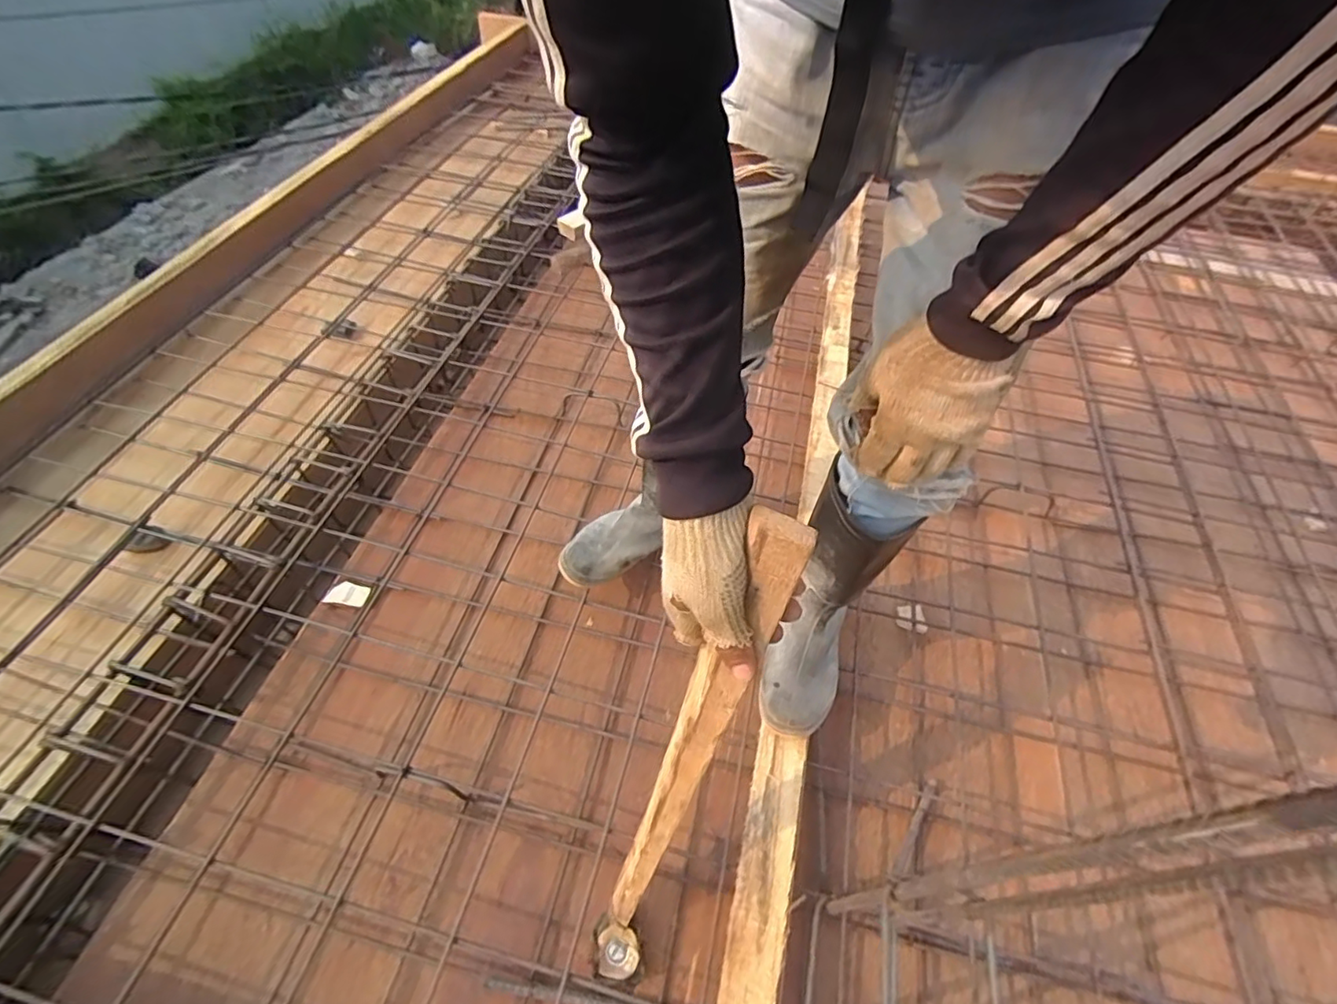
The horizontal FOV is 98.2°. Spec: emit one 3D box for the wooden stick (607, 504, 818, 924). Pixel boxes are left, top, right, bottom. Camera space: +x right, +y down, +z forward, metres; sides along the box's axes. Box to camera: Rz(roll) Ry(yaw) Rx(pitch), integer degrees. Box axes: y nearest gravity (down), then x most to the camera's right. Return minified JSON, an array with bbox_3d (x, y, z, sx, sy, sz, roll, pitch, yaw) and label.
[{"bbox_3d":[0.009,0.246,0.534,0.044,0.566,0.028,25,33,13],"label":"wooden stick"}]

